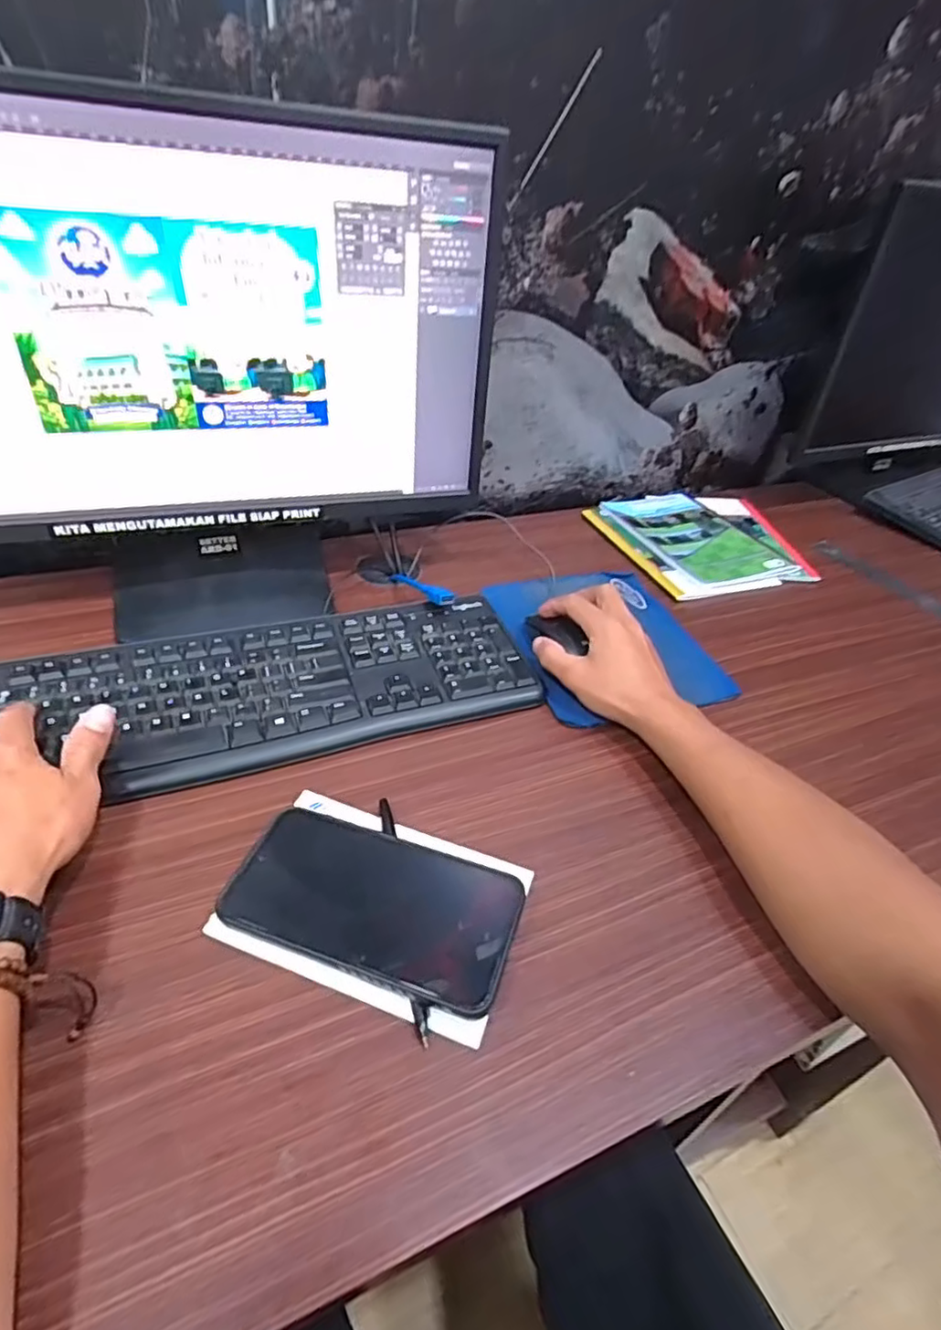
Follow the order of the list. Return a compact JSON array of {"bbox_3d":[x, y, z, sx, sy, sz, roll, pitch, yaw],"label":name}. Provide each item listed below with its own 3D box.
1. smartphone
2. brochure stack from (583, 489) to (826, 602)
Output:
[{"bbox_3d":[-0.055,0.132,0.353,0.160,0.008,0.074,13,51,15],"label":"smartphone"},{"bbox_3d":[0.287,-0.161,0.760,0.225,0.017,0.220,-8,43,-17],"label":"brochure stack"}]

